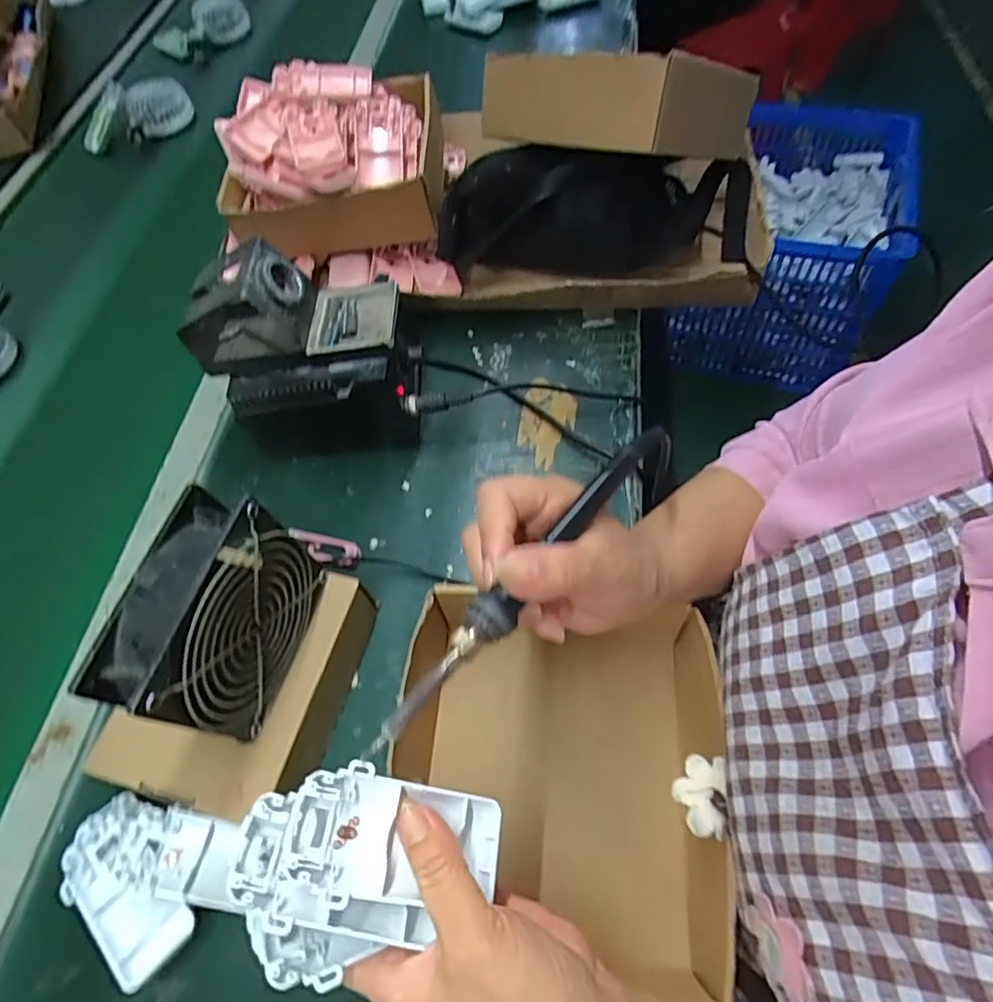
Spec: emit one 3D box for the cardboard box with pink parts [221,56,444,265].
[{"bbox_3d":[-0.168,-0.366,0.623,0.212,0.110,0.189,-6,60,1],"label":"cardboard box with pink parts"}]

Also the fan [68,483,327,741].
[{"bbox_3d":[-0.162,0.069,0.347,0.048,0.112,0.117,12,61,11],"label":"fan"}]

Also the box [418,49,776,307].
[{"bbox_3d":[0.098,-0.297,0.563,0.319,0.178,0.170,1,60,5],"label":"box"}]

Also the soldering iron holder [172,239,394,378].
[{"bbox_3d":[-0.164,-0.156,0.468,0.162,0.077,0.077,-4,60,2],"label":"soldering iron holder"}]

